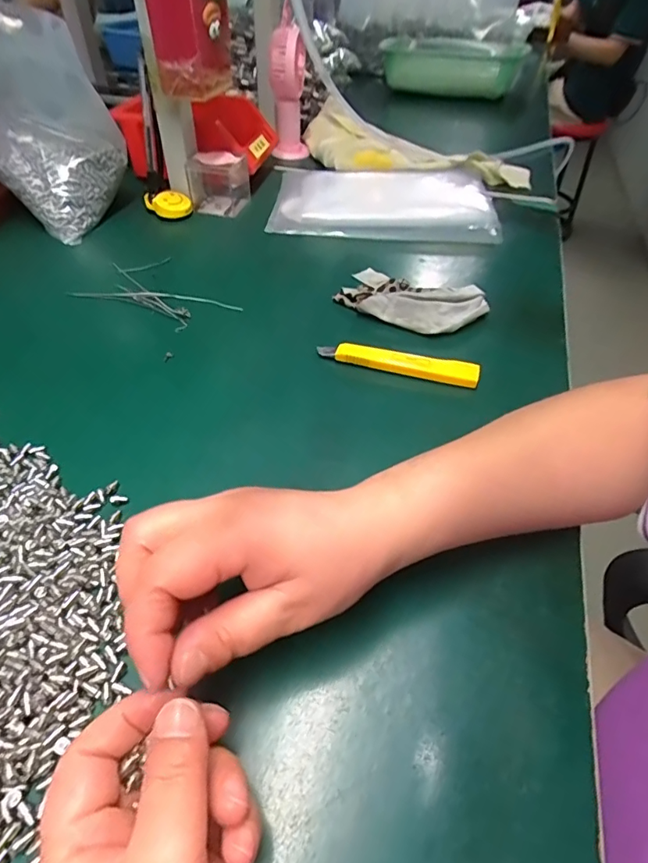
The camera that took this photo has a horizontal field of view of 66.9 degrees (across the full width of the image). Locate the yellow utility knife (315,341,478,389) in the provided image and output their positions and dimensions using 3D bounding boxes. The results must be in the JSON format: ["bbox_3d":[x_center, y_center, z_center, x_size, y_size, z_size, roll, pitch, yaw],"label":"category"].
[{"bbox_3d":[0.058,-0.057,0.392,0.126,0.010,0.022,11,48,8],"label":"yellow utility knife"}]

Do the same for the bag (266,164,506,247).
[{"bbox_3d":[0.070,-0.285,0.598,0.259,0.022,0.183,5,46,2],"label":"bag"}]

